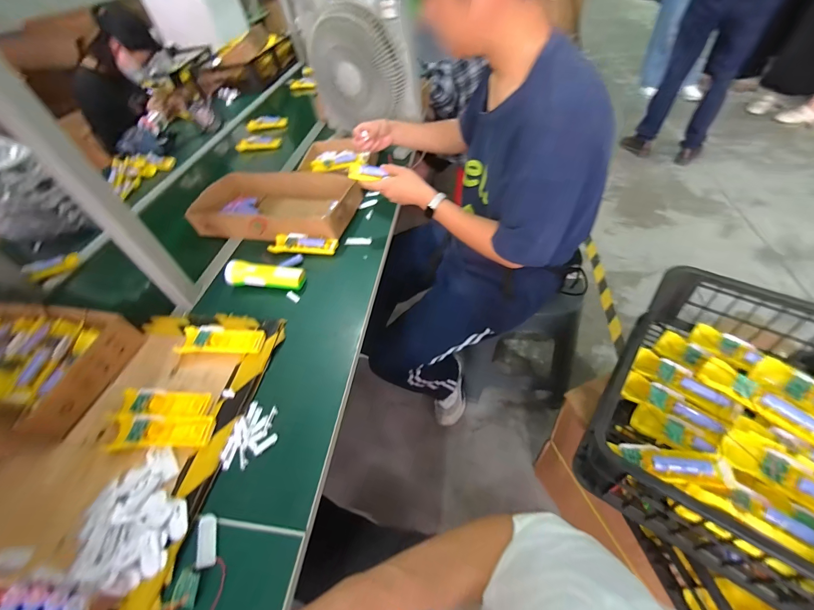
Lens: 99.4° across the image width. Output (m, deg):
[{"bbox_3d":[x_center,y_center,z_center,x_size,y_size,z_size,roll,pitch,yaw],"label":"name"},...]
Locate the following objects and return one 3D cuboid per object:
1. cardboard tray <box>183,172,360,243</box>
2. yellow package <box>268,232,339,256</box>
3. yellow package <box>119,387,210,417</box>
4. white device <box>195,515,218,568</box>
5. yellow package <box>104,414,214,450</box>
[{"bbox_3d":[-0.344,-0.271,0.923,0.430,0.077,0.223,3,49,12],"label":"cardboard tray"},{"bbox_3d":[-0.251,-0.148,0.831,0.163,0.027,0.059,4,49,12],"label":"yellow package"},{"bbox_3d":[-0.405,0.164,0.580,0.149,0.021,0.046,-4,48,5],"label":"yellow package"},{"bbox_3d":[-0.260,0.305,0.450,0.023,0.006,0.061,-14,49,-9],"label":"white device"},{"bbox_3d":[-0.390,0.198,0.546,0.164,0.024,0.049,-4,48,6],"label":"yellow package"}]

